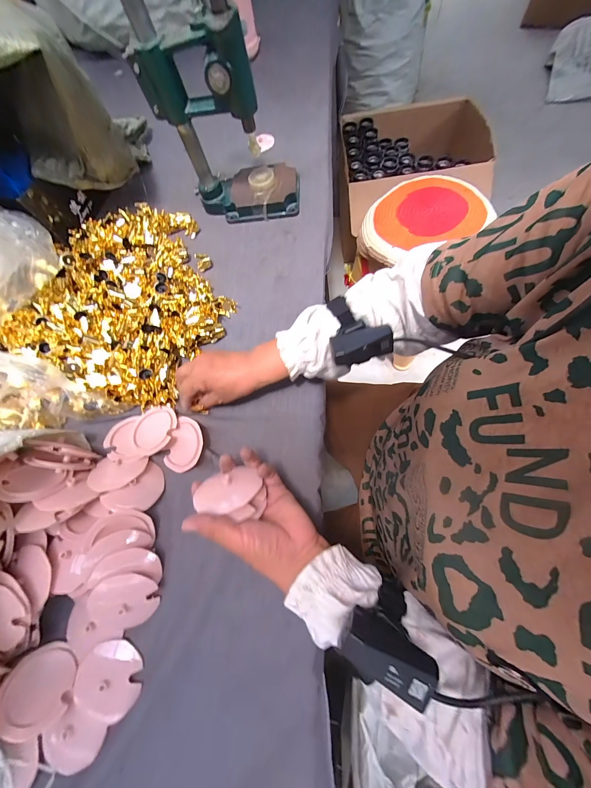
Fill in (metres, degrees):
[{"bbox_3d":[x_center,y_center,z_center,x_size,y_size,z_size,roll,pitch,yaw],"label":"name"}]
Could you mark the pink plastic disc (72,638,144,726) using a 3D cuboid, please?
[{"bbox_3d":[-0.219,0.335,0.326,0.075,0.014,0.072,-2,70,6],"label":"pink plastic disc"}]

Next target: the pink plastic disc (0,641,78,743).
[{"bbox_3d":[-0.296,0.336,0.321,0.069,0.004,0.076,8,42,-18],"label":"pink plastic disc"}]

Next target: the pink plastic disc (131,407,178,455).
[{"bbox_3d":[-0.210,0.052,0.416,0.068,0.004,0.075,-2,59,13],"label":"pink plastic disc"}]

